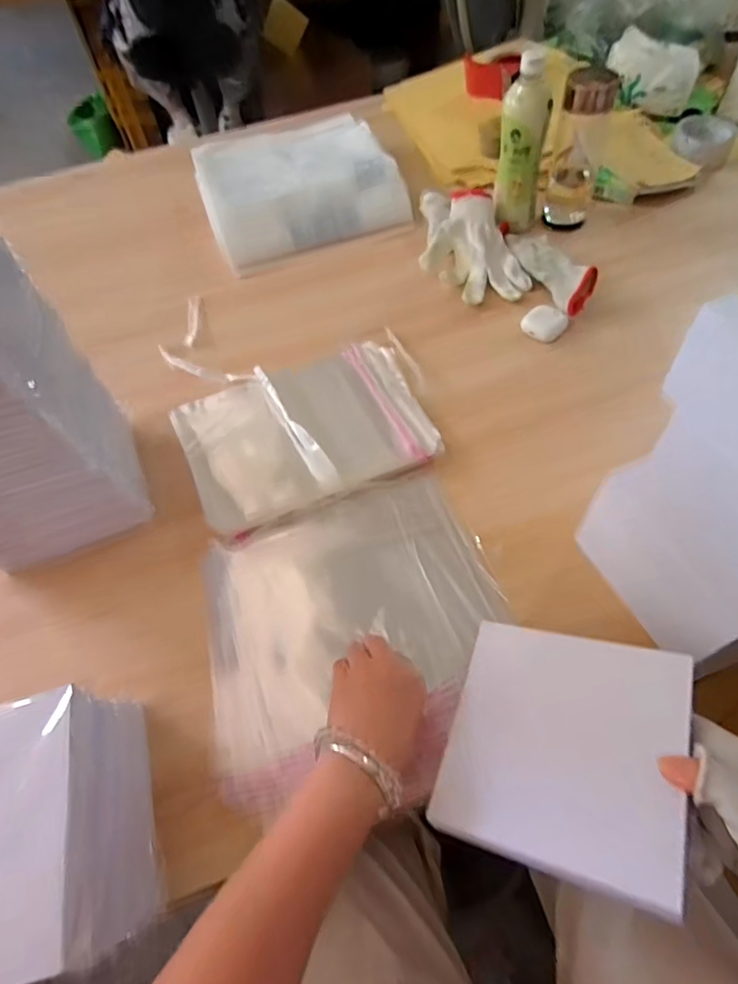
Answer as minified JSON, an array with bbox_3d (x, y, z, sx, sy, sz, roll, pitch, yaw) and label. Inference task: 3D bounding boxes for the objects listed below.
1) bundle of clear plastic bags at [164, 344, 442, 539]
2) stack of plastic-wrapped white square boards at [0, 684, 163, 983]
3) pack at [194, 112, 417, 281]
[{"bbox_3d":[-0.067,-0.072,0.620,0.274,0.037,0.200,-25,58,-11],"label":"bundle of clear plastic bags"},{"bbox_3d":[-0.239,0.232,0.360,0.165,0.130,0.155,-17,57,-7],"label":"stack of plastic-wrapped white square boards"},{"bbox_3d":[-0.121,-0.512,0.901,0.300,0.059,0.306,-18,57,-7],"label":"pack"}]

